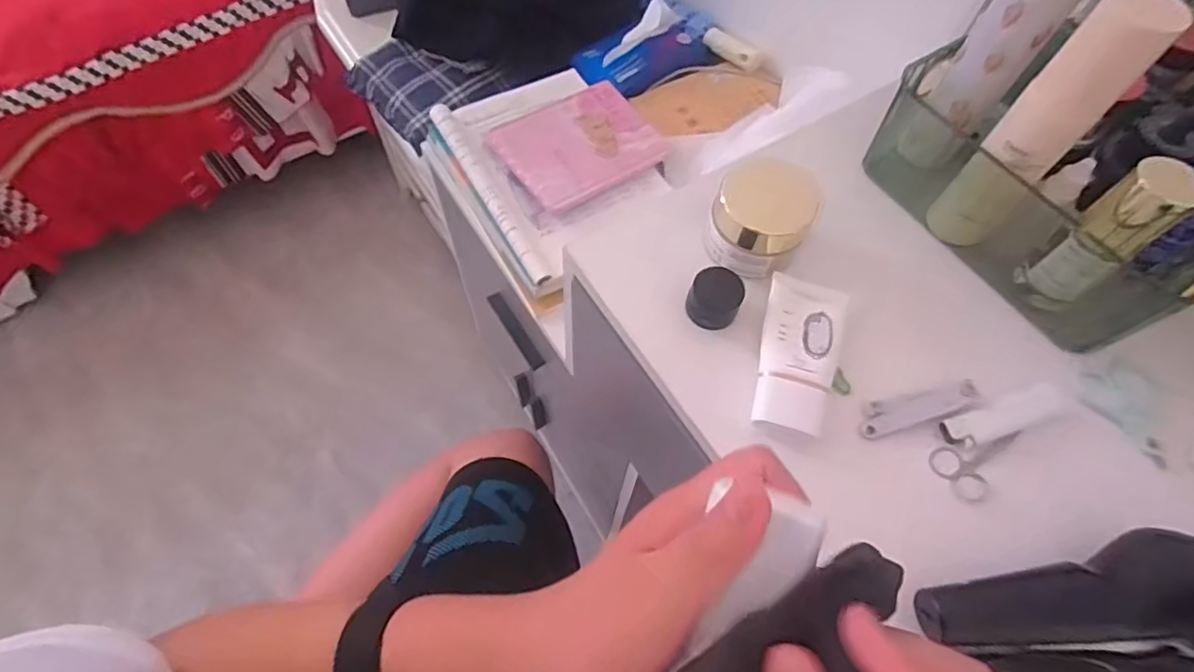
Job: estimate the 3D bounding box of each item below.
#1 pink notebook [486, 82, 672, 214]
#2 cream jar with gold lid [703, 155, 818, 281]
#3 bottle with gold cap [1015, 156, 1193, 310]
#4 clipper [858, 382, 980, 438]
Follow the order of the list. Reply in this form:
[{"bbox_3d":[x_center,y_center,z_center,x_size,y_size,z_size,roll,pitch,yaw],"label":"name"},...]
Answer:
[{"bbox_3d":[-0.021,-0.216,0.660,0.162,0.012,0.138,-32,71,-15],"label":"pink notebook"},{"bbox_3d":[0.109,-0.078,0.397,0.061,0.047,0.058,1,62,-1],"label":"cream jar with gold lid"},{"bbox_3d":[0.307,-0.057,0.359,0.038,0.101,0.036,-28,66,-15],"label":"bottle with gold cap"},{"bbox_3d":[0.197,0.044,0.365,0.076,0.008,0.020,-14,63,-9],"label":"clipper"}]

